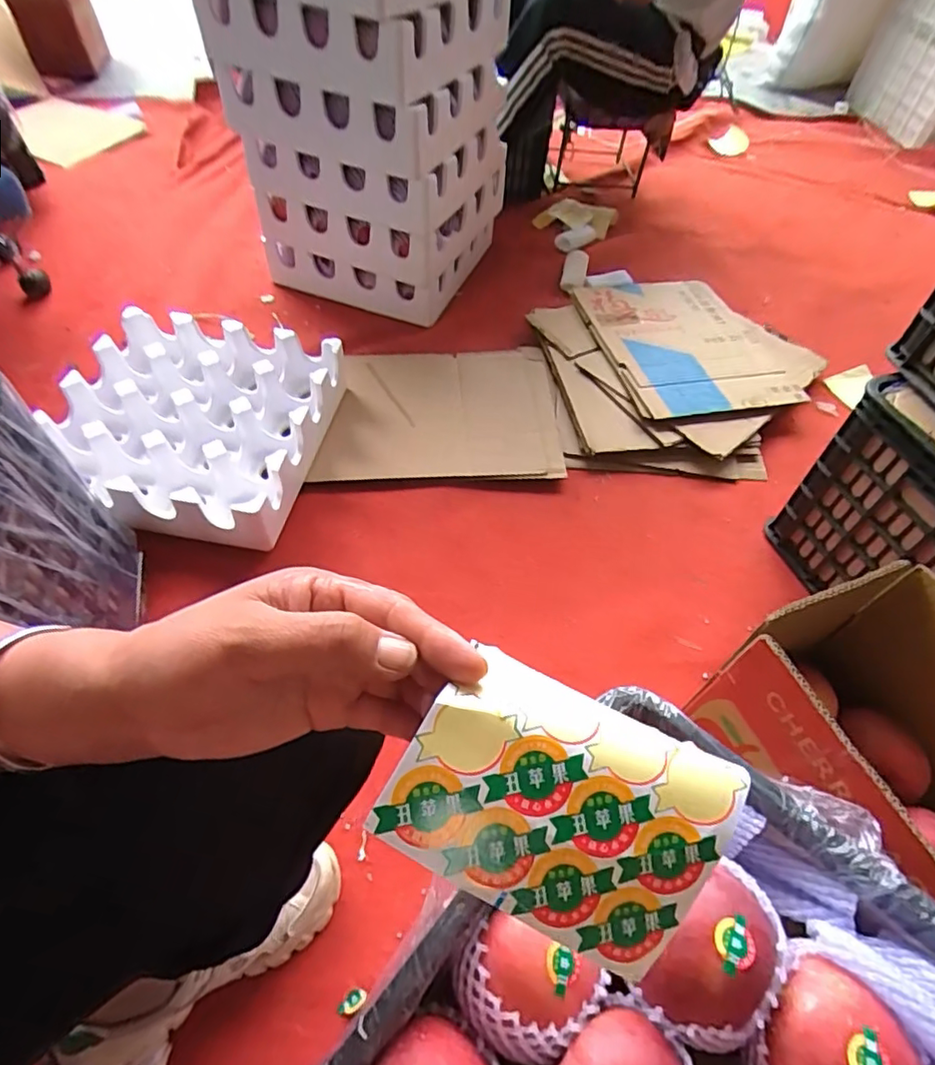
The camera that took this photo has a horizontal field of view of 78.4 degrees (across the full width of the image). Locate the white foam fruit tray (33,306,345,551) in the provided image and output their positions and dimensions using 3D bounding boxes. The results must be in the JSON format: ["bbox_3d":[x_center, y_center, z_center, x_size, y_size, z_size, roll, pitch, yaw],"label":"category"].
[{"bbox_3d":[-0.461,-0.195,0.963,0.414,0.101,0.439,10,54,4],"label":"white foam fruit tray"}]

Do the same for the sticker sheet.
[{"bbox_3d":[0.032,0.095,0.206,0.111,0.016,0.078,31,79,0],"label":"sticker sheet"}]

